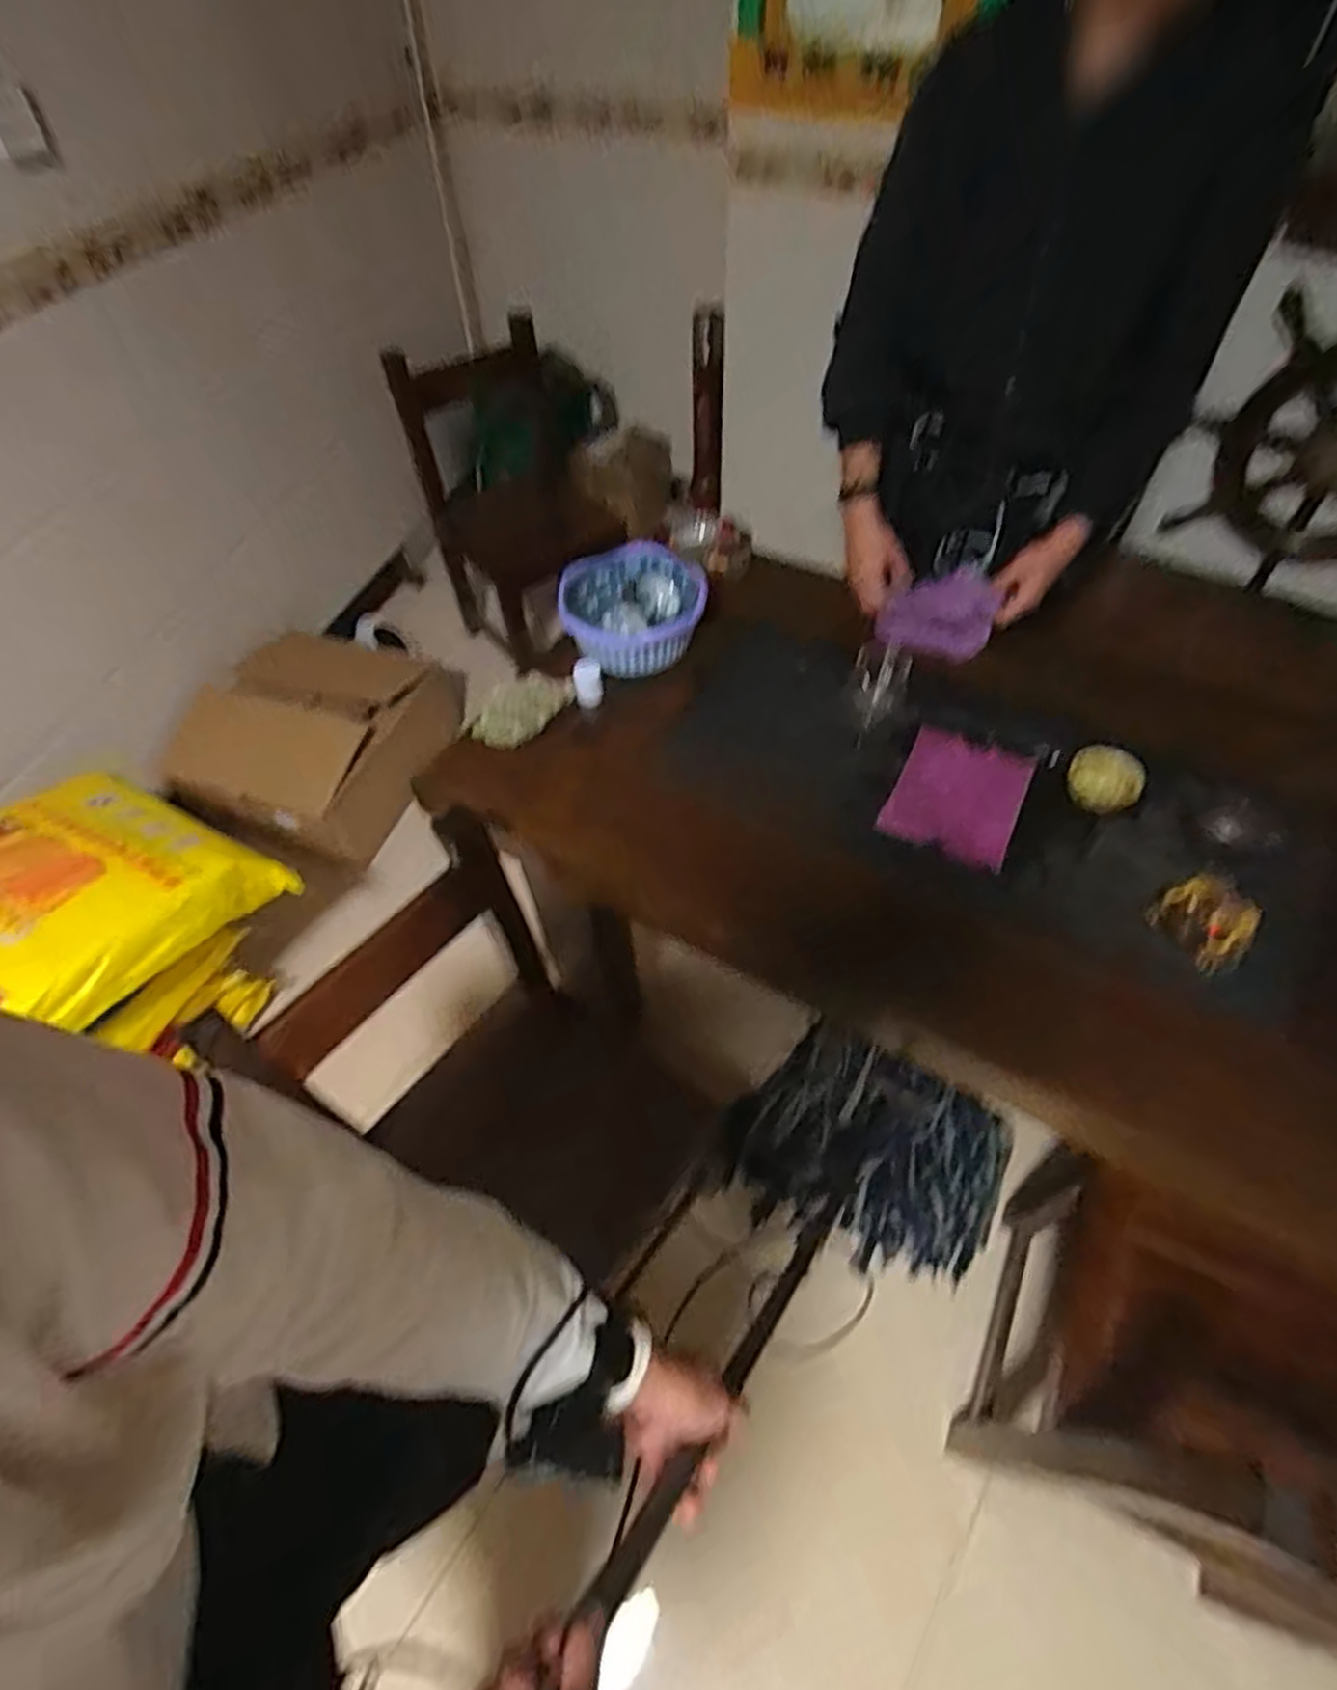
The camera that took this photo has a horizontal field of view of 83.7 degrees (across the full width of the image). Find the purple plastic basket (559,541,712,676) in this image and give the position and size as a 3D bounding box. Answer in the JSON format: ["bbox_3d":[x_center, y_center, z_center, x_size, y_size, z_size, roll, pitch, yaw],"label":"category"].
[{"bbox_3d":[-0.054,-0.367,1.157,0.217,0.080,0.216,-2,55,2],"label":"purple plastic basket"}]

